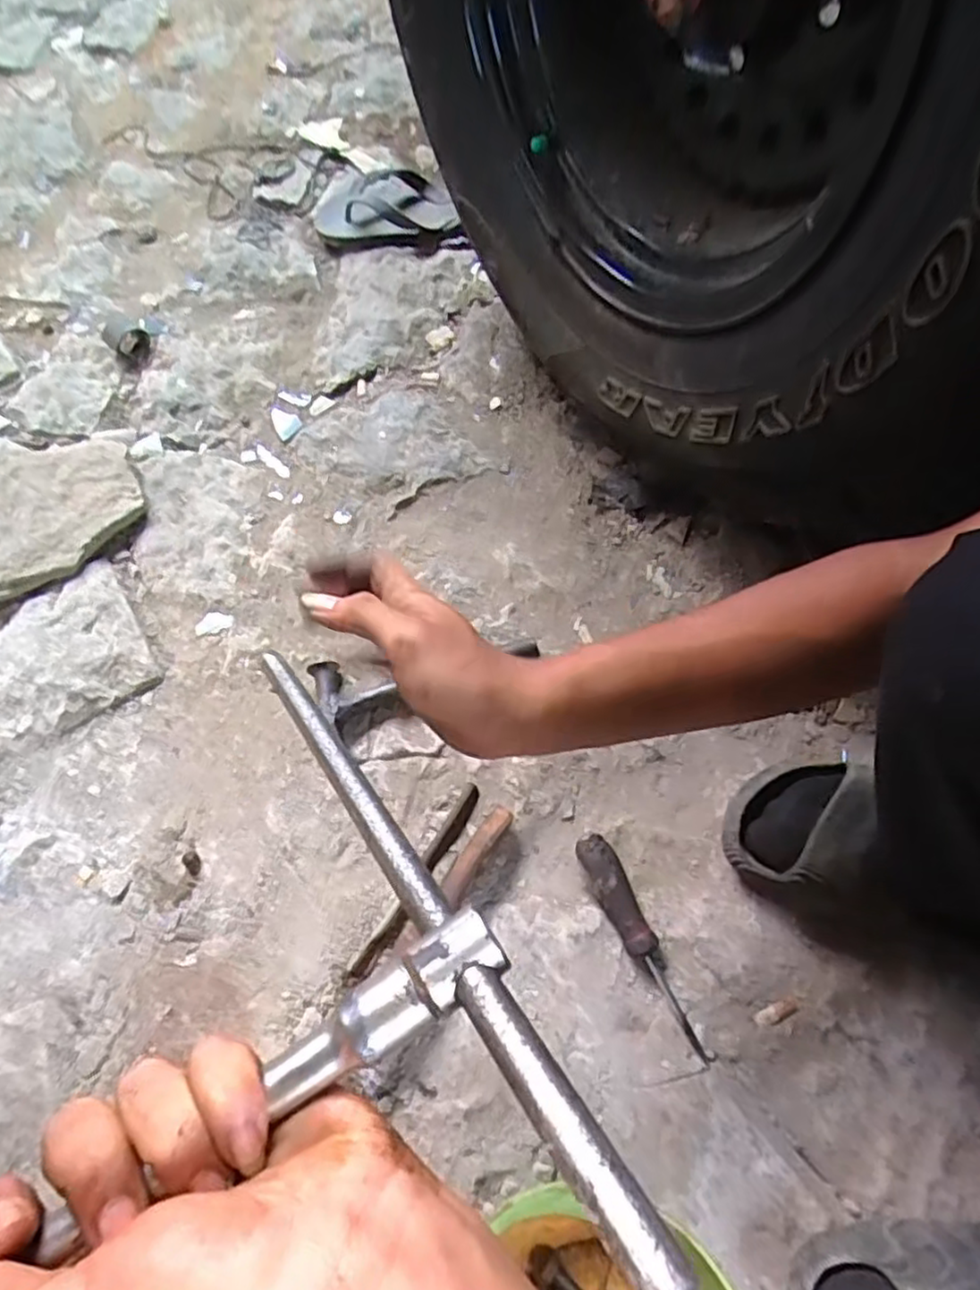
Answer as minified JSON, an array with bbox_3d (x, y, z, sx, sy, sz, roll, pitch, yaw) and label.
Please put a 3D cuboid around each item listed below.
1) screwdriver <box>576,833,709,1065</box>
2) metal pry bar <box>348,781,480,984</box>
[{"bbox_3d":[0.116,0.232,0.545,0.026,0.029,0.175,-25,65,-6],"label":"screwdriver"},{"bbox_3d":[-0.059,0.198,0.591,0.015,0.009,0.178,30,70,14],"label":"metal pry bar"}]

